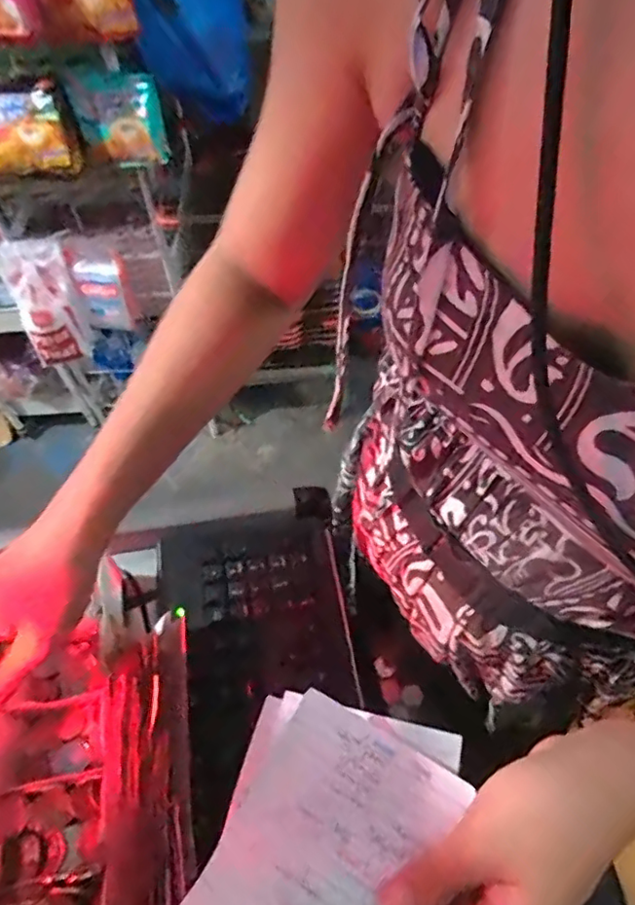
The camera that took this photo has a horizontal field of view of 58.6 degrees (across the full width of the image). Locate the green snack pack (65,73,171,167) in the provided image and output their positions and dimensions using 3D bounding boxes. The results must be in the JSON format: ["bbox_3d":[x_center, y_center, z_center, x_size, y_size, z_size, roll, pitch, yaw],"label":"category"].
[{"bbox_3d":[-0.310,-0.522,0.901,0.131,0.131,0.056,-11,57,-6],"label":"green snack pack"}]

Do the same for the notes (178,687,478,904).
[{"bbox_3d":[0.005,0.193,0.276,0.110,0.024,0.134,17,59,12],"label":"notes"}]

